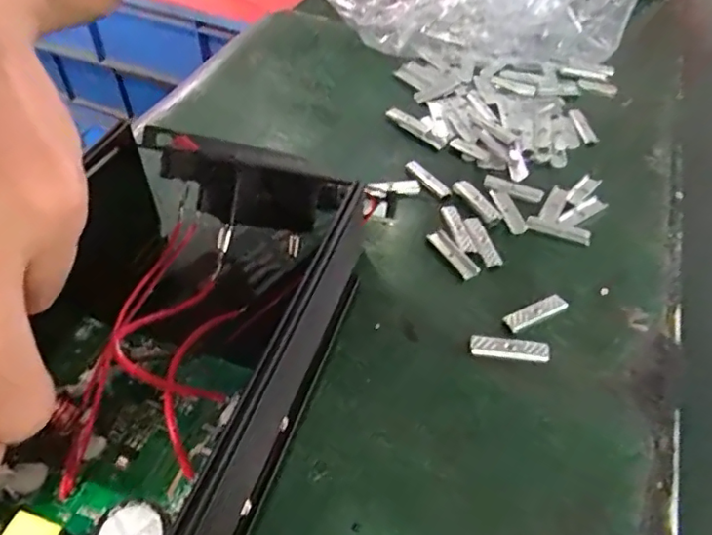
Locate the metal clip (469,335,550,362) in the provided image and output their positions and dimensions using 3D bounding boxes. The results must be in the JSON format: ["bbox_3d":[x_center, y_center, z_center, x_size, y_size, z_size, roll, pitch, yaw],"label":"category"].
[{"bbox_3d":[0.060,0.032,0.214,0.030,0.005,0.008,7,49,3],"label":"metal clip"}]

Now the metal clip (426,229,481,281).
[{"bbox_3d":[0.045,-0.006,0.251,0.009,0.005,0.029,-26,55,-24],"label":"metal clip"}]

